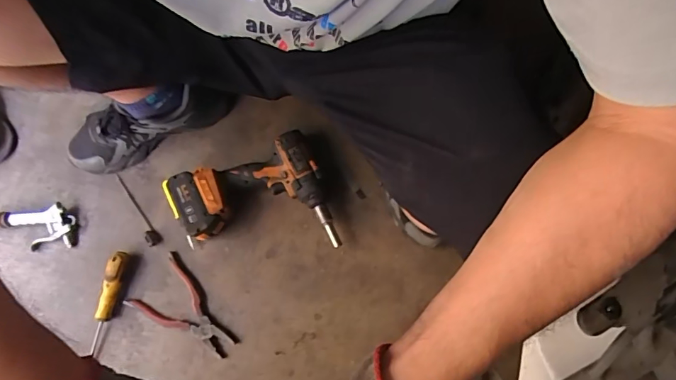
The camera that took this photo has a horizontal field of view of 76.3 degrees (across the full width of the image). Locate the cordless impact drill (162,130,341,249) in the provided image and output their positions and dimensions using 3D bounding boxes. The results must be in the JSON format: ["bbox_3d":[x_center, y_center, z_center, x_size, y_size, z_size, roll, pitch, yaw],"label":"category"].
[{"bbox_3d":[-0.150,0.035,0.727,0.263,0.074,0.201,-19,80,-4],"label":"cordless impact drill"}]

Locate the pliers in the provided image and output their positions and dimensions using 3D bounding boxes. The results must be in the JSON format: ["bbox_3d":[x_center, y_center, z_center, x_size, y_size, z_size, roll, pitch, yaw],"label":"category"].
[{"bbox_3d":[-0.256,0.211,0.730,0.188,0.015,0.108,41,81,7],"label":"pliers"}]

